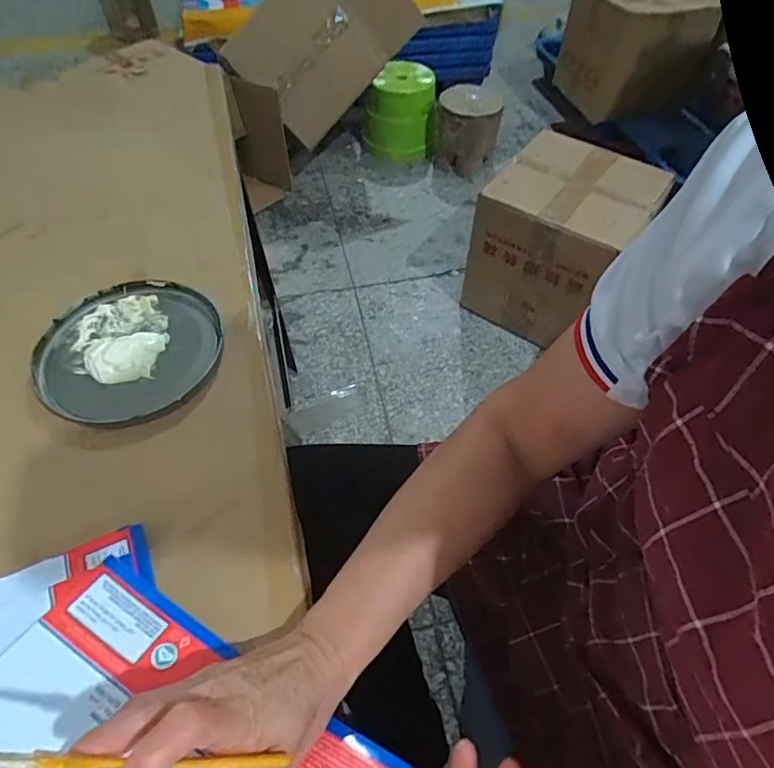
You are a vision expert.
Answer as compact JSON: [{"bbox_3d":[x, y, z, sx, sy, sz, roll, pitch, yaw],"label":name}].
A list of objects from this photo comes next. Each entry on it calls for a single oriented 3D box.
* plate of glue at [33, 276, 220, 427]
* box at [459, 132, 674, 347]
[{"bbox_3d":[-0.242,-0.033,0.496,0.157,0.019,0.168,-11,54,-10],"label":"plate of glue"},{"bbox_3d":[0.459,-0.382,1.420,0.360,0.383,0.436,28,57,18],"label":"box"}]

